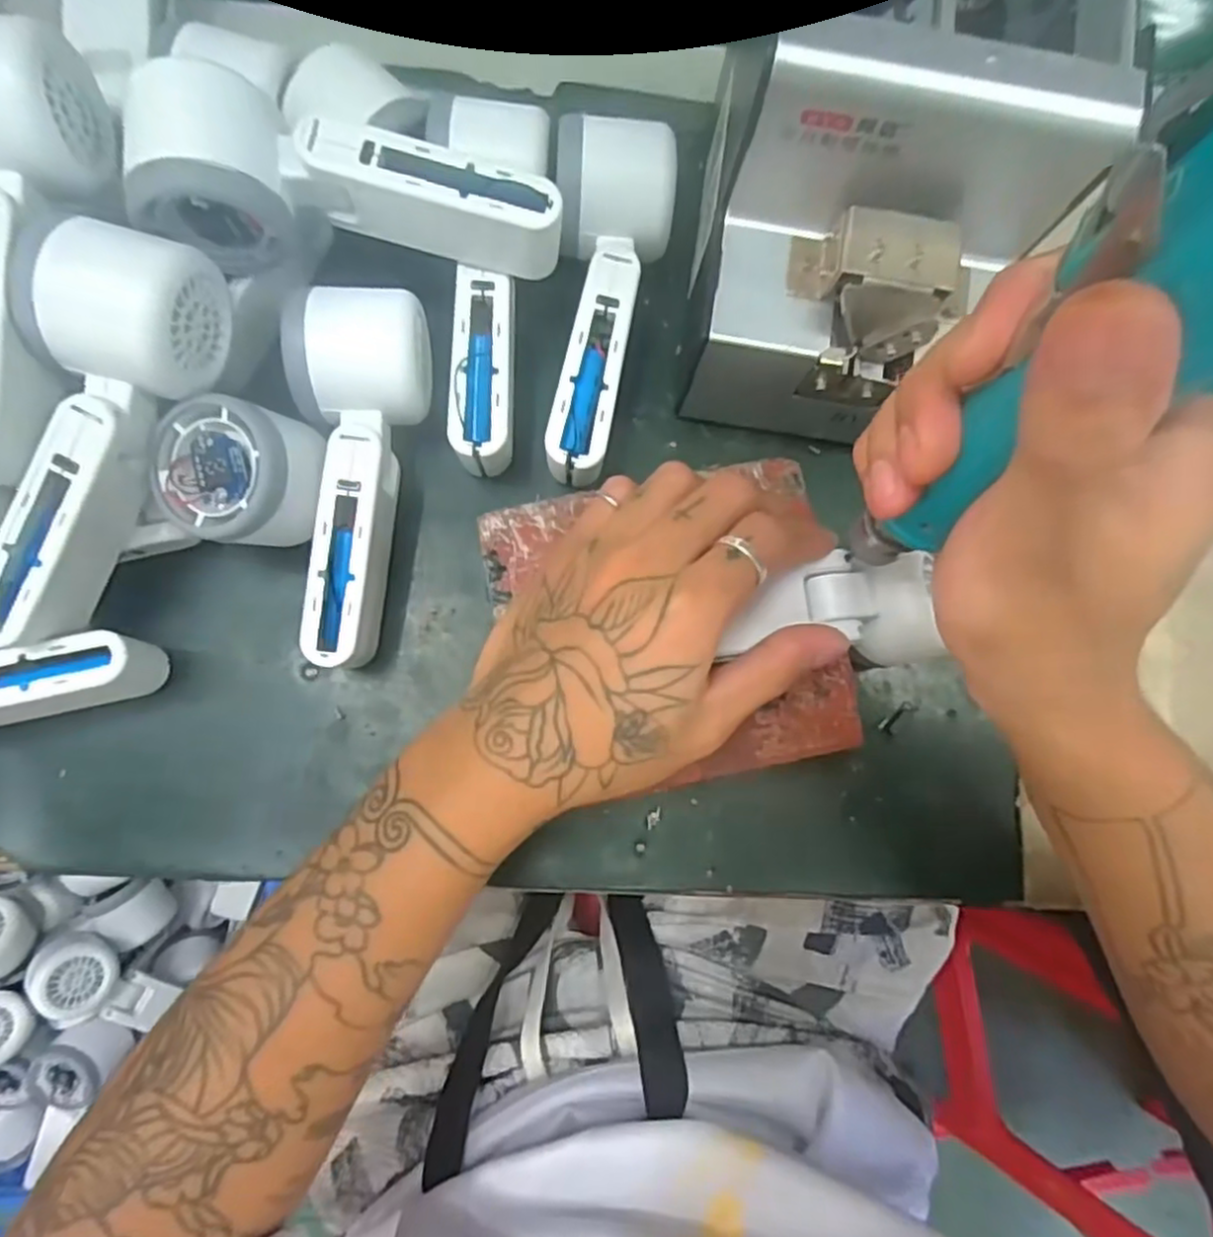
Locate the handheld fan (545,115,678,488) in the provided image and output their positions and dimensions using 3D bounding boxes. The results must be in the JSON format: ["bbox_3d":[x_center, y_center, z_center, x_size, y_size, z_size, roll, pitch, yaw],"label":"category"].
[{"bbox_3d":[0.002,-0.141,0.332,0.051,0.058,0.152,3,82,-3],"label":"handheld fan"}]

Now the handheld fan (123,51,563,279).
[{"bbox_3d":[-0.102,-0.173,0.288,0.166,0.051,0.060,5,81,-2],"label":"handheld fan"}]

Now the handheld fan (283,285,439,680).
[{"bbox_3d":[-0.111,-0.059,0.310,0.055,0.059,0.160,4,82,-3],"label":"handheld fan"}]

